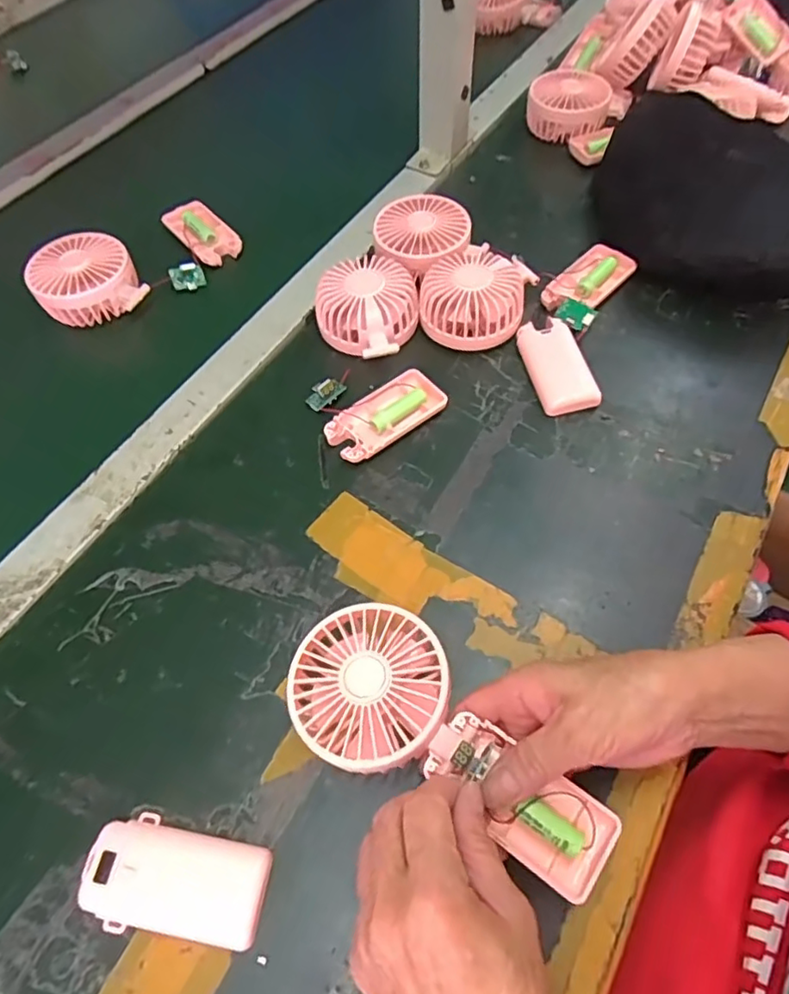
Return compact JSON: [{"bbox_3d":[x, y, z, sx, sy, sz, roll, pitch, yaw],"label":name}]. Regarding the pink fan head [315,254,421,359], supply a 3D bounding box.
[{"bbox_3d":[-0.020,-0.161,0.507,0.085,0.047,0.081,-1,59,2],"label":"pink fan head"}]

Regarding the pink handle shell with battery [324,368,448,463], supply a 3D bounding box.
[{"bbox_3d":[-0.008,-0.063,0.466,0.094,0.015,0.048,-35,63,-17],"label":"pink handle shell with battery"}]

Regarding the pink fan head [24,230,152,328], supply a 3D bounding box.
[{"bbox_3d":[-0.276,-0.195,0.529,0.086,0.036,0.086,-1,59,2],"label":"pink fan head"}]

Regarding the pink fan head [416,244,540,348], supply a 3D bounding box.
[{"bbox_3d":[0.073,-0.174,0.511,0.085,0.043,0.100,32,65,20],"label":"pink fan head"}]

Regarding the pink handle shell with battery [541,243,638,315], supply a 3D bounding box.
[{"bbox_3d":[0.173,-0.192,0.535,0.046,0.018,0.099,38,67,22],"label":"pink handle shell with battery"}]

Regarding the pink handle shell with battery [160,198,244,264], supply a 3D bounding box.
[{"bbox_3d":[-0.189,-0.262,0.588,0.045,0.015,0.085,-37,64,-18],"label":"pink handle shell with battery"}]

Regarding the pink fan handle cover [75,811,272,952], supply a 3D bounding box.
[{"bbox_3d":[-0.113,0.197,0.305,0.092,0.014,0.046,7,59,7],"label":"pink fan handle cover"}]

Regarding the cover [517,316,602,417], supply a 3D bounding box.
[{"bbox_3d":[0.133,-0.107,0.485,0.041,0.018,0.089,-13,59,-5],"label":"cover"}]

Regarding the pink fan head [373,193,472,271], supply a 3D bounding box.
[{"bbox_3d":[0.025,-0.237,0.549,0.084,0.045,0.087,6,59,7],"label":"pink fan head"}]

